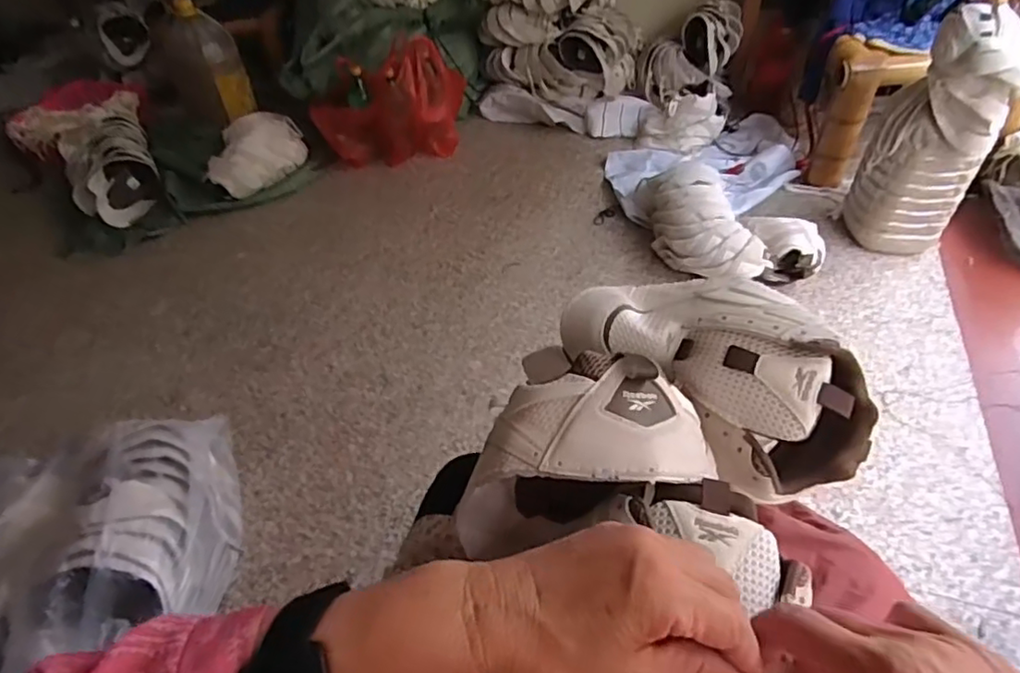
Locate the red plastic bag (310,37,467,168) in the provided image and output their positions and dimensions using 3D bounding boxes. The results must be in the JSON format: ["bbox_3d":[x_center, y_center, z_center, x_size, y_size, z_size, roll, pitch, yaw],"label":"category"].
[{"bbox_3d":[-0.305,-0.612,1.643,0.413,0.257,0.171,-25,48,-20],"label":"red plastic bag"}]

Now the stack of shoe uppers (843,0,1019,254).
[{"bbox_3d":[0.831,-0.378,1.216,0.178,0.455,0.157,7,46,12],"label":"stack of shoe uppers"}]

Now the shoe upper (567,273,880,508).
[{"bbox_3d":[0.146,0.023,0.430,0.202,0.084,0.123,30,54,30],"label":"shoe upper"}]

